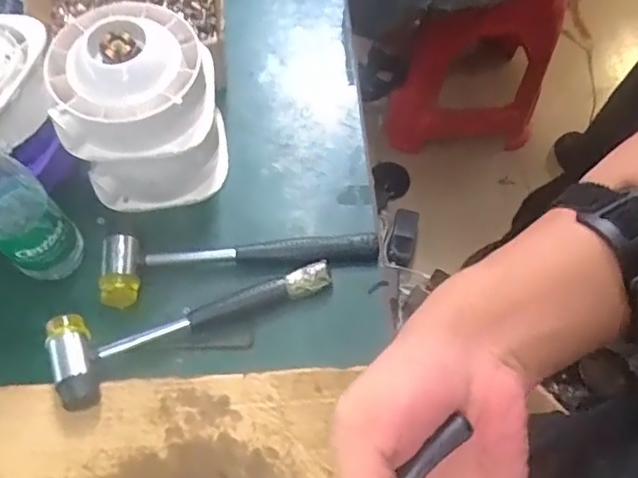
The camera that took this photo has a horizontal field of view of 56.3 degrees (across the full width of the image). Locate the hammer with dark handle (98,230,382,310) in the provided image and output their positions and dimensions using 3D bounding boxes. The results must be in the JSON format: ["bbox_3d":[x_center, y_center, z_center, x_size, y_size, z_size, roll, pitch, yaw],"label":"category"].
[{"bbox_3d":[-0.071,0.024,0.562,0.257,0.038,0.060,-4,65,-3],"label":"hammer with dark handle"}]

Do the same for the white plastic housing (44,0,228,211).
[{"bbox_3d":[-0.162,-0.127,0.549,0.132,0.145,0.134,1,65,-1],"label":"white plastic housing"}]

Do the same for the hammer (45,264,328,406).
[{"bbox_3d":[-0.114,0.064,0.536,0.248,0.027,0.080,-24,68,-12],"label":"hammer"}]

